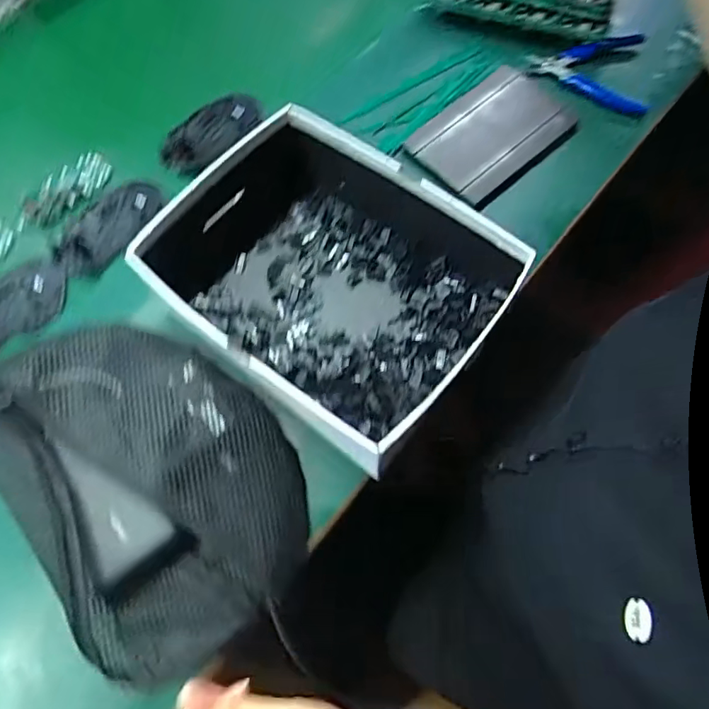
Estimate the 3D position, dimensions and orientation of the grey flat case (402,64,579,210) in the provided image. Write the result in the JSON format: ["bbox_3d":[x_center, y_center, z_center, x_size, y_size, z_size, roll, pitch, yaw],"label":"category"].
[{"bbox_3d":[0.136,-0.226,0.558,0.167,0.011,0.115,-41,71,-15],"label":"grey flat case"}]

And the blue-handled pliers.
[{"bbox_3d":[0.248,-0.302,0.594,0.118,0.014,0.114,6,64,6],"label":"blue-handled pliers"}]

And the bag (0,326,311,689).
[{"bbox_3d":[-0.152,0.084,0.414,0.181,0.068,0.267,-35,67,-13],"label":"bag"}]

